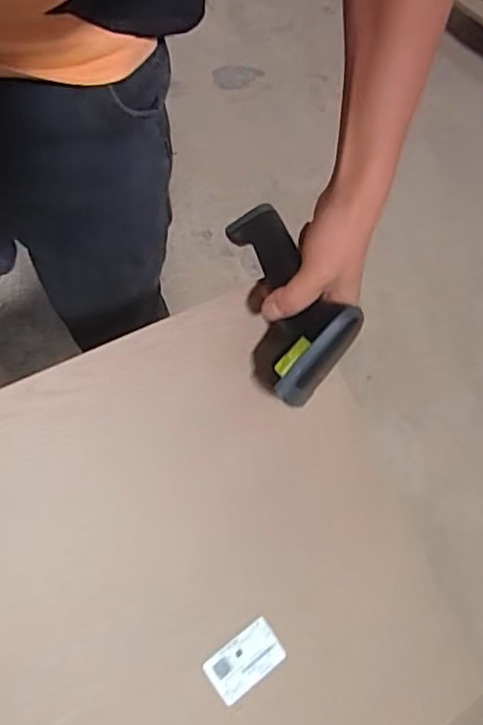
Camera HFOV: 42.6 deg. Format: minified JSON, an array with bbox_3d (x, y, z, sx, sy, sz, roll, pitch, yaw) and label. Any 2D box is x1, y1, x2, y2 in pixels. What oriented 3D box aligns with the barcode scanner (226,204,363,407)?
[{"bbox_3d":[0.045,-0.050,0.521,0.081,0.077,0.168,-11,76,-12],"label":"barcode scanner"}]

